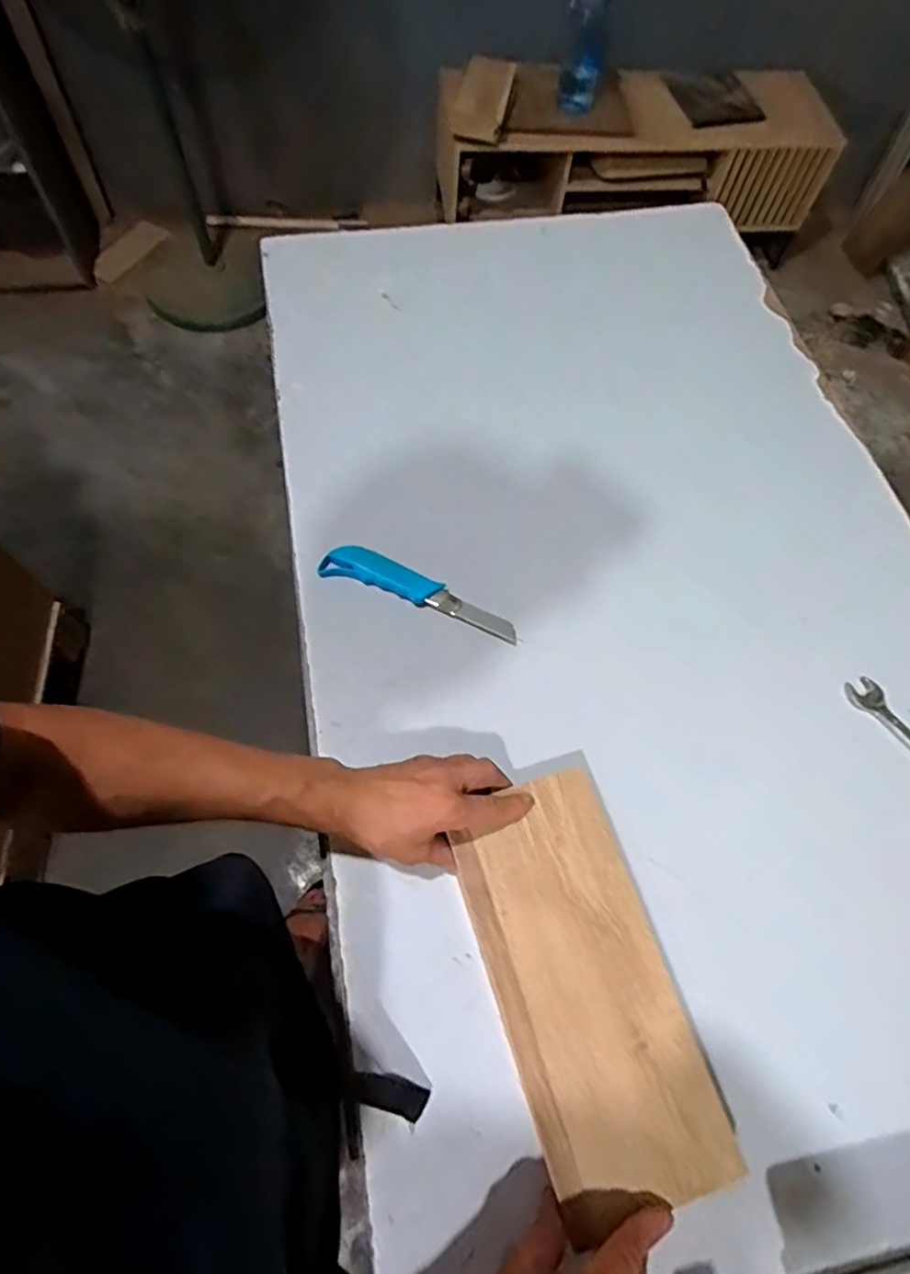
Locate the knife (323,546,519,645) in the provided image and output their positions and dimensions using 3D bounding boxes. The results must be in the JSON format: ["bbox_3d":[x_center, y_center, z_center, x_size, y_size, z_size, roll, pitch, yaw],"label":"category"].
[{"bbox_3d":[-0.035,-0.048,0.658,0.211,0.015,0.035,21,66,6],"label":"knife"}]

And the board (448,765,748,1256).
[{"bbox_3d":[0.094,0.259,0.496,0.131,0.020,0.290,-12,65,-9],"label":"board"}]

